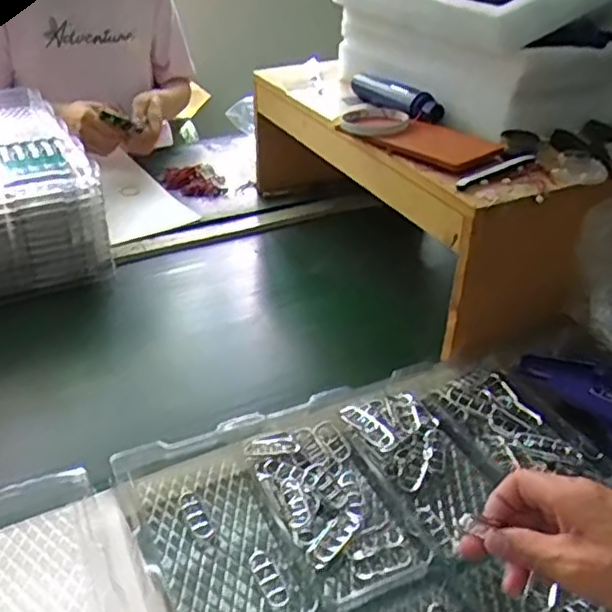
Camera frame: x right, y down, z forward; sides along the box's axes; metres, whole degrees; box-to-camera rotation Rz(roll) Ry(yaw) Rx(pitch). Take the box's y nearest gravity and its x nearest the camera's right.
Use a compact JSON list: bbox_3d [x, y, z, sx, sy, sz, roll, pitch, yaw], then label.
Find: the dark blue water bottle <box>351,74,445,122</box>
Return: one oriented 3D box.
[{"bbox_3d":[0.123,-0.290,0.904,0.036,0.038,0.195,-13,35,-22],"label":"dark blue water bottle"}]

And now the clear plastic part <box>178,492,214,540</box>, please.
[{"bbox_3d":[-0.098,0.184,0.581,0.020,0.004,0.053,-15,36,-24],"label":"clear plastic part"}]

